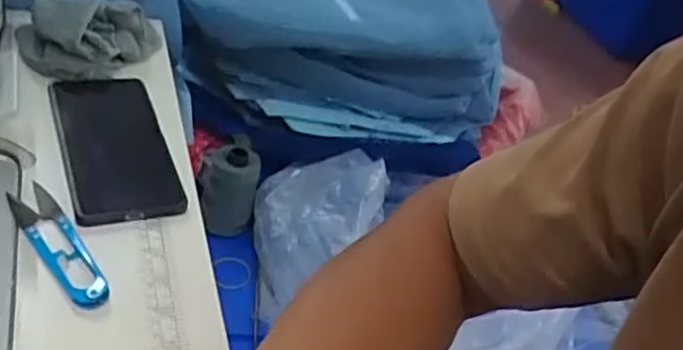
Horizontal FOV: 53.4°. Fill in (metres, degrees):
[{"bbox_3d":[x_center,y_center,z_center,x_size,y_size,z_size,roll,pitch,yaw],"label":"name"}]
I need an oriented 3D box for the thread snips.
[{"bbox_3d":[-0.185,0.042,0.438,0.028,0.006,0.115,-18,49,-36],"label":"thread snips"}]

